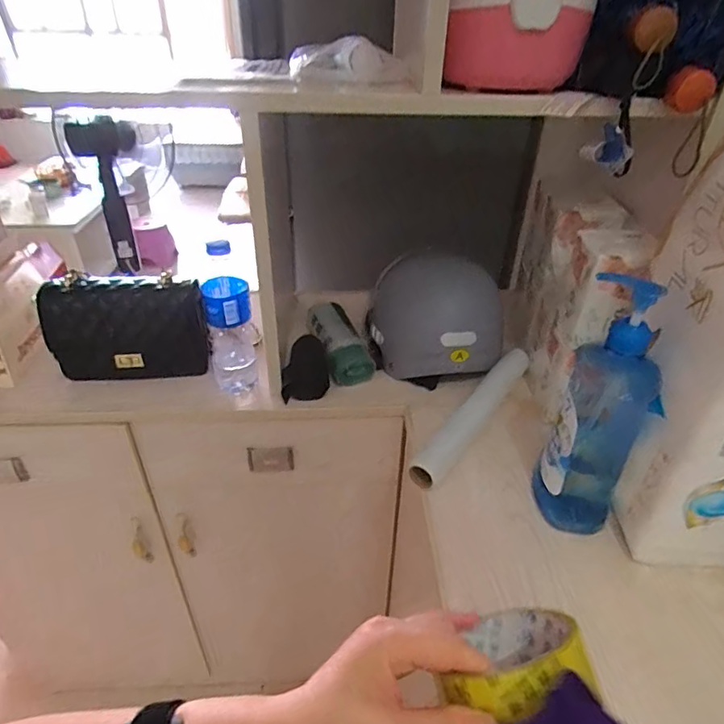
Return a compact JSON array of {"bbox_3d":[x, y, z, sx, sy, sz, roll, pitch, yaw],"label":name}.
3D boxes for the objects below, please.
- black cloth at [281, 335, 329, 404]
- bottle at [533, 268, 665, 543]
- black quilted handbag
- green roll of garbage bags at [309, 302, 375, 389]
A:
[{"bbox_3d":[-0.088,0.010,0.782,0.069,0.047,0.104,-4,36,-7],"label":"black cloth"},{"bbox_3d":[0.241,0.055,0.515,0.078,0.284,0.061,21,40,25],"label":"bottle"},{"bbox_3d":[-0.347,-0.045,0.760,0.230,0.157,0.058,0,36,-2],"label":"black quilted handbag"},{"bbox_3d":[-0.031,-0.034,0.828,0.077,0.064,0.181,-9,37,-14],"label":"green roll of garbage bags"}]

